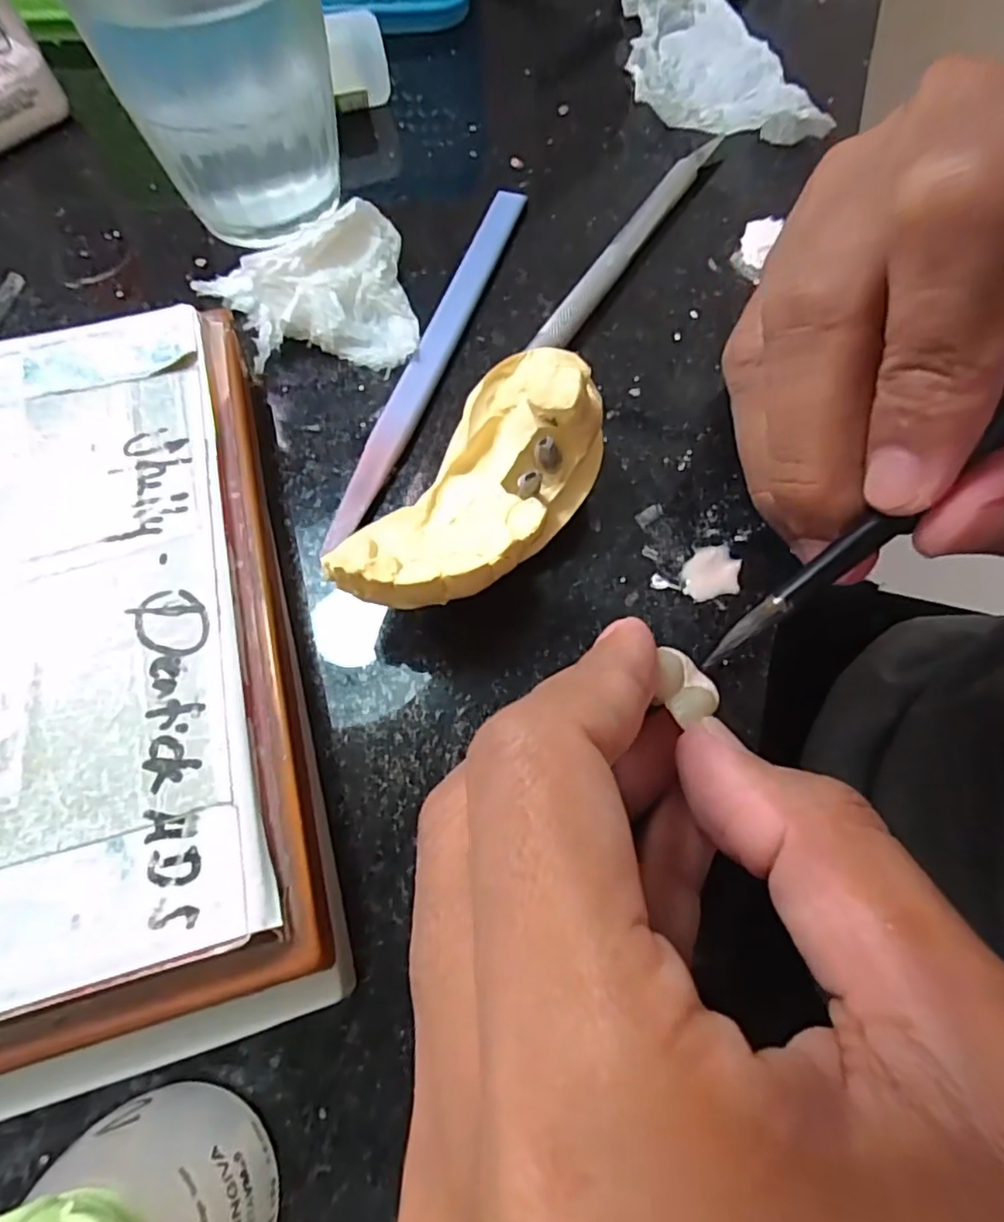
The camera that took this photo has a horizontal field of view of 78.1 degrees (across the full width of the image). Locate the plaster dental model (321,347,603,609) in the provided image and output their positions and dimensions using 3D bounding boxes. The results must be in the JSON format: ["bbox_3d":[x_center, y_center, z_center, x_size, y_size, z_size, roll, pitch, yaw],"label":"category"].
[{"bbox_3d":[-0.003,-0.024,0.131,0.032,0.035,0.067,29,69,13],"label":"plaster dental model"}]

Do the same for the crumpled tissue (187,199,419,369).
[{"bbox_3d":[-0.053,-0.087,0.168,0.054,0.021,0.046,-11,66,-4],"label":"crumpled tissue"}]

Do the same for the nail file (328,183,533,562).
[{"bbox_3d":[-0.018,-0.072,0.169,0.009,0.004,0.132,16,67,8],"label":"nail file"}]

